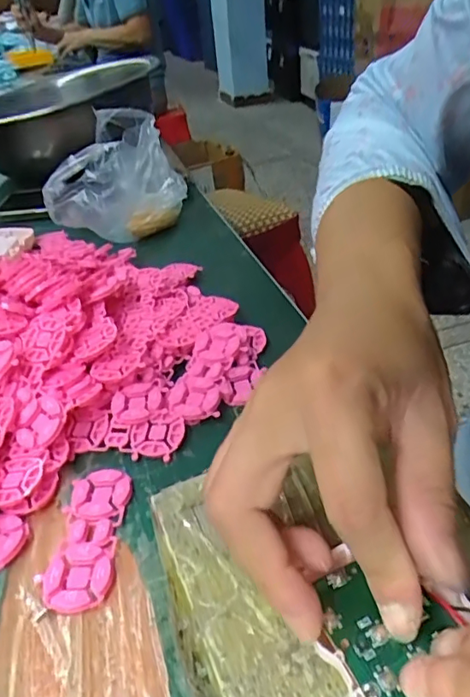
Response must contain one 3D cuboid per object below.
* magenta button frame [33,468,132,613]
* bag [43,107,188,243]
[{"bbox_3d":[-0.072,0.090,0.259,0.032,0.005,0.075,-3,35,4],"label":"magenta button frame"},{"bbox_3d":[-0.120,-0.182,0.553,0.129,0.085,0.158,-5,35,0],"label":"bag"}]

